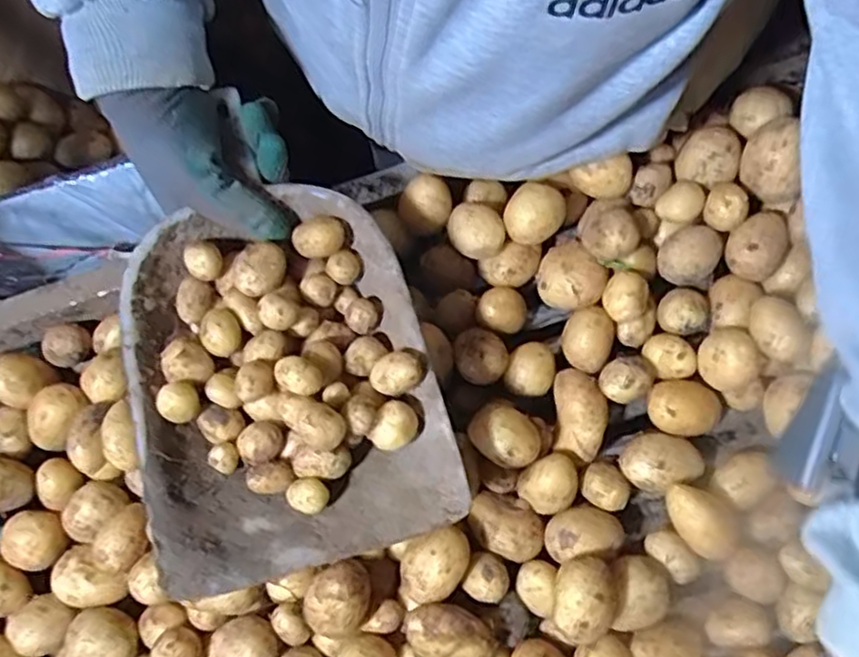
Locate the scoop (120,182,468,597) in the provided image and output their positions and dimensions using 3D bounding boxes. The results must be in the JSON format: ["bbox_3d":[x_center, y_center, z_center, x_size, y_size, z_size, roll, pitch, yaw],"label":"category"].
[{"bbox_3d":[-0.093,0.030,0.444,0.182,0.047,0.232,-16,75,-3],"label":"scoop"}]

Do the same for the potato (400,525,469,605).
[{"bbox_3d":[0.003,0.161,0.472,0.039,0.029,0.054,29,78,9],"label":"potato"}]

